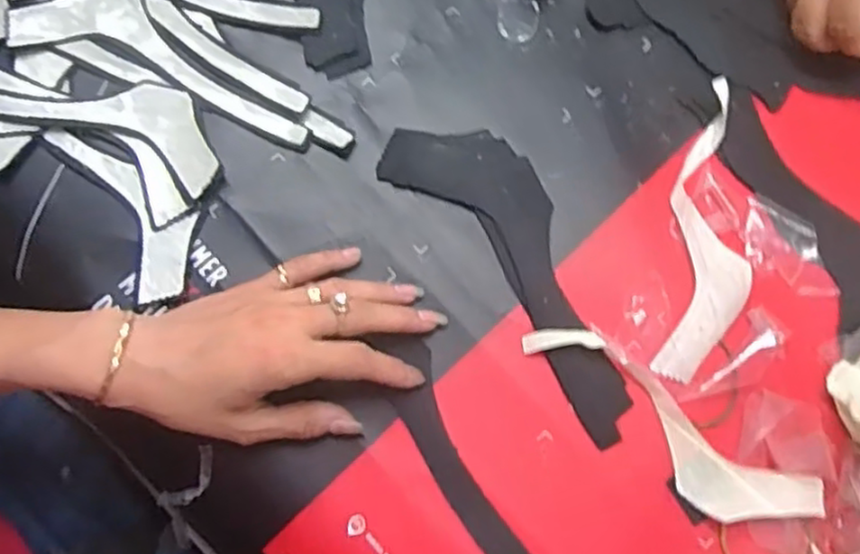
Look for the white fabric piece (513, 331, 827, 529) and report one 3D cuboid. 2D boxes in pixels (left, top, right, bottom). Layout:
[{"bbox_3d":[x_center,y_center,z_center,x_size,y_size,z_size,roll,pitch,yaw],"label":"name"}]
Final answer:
[{"bbox_3d":[0.125,0.082,0.388,0.171,0.015,0.046,34,79,6],"label":"white fabric piece"}]

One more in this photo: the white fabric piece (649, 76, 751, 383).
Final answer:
[{"bbox_3d":[0.161,-0.027,0.415,0.045,0.010,0.171,9,78,1],"label":"white fabric piece"}]

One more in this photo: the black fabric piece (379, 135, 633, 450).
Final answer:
[{"bbox_3d":[0.055,-0.010,0.409,0.068,0.005,0.203,-38,81,-9],"label":"black fabric piece"}]

